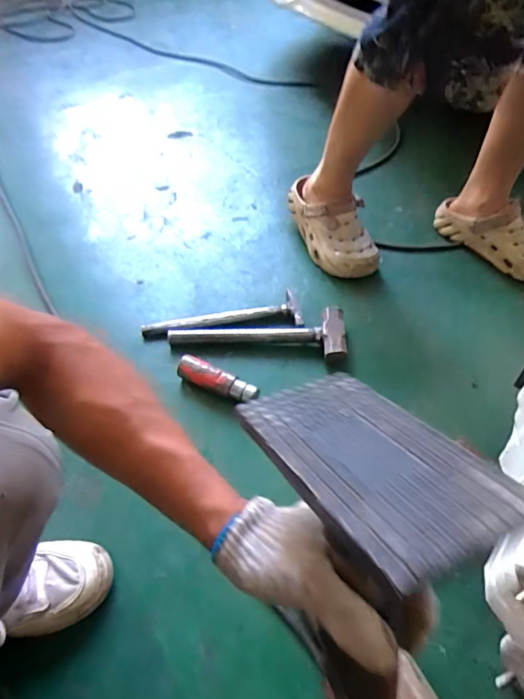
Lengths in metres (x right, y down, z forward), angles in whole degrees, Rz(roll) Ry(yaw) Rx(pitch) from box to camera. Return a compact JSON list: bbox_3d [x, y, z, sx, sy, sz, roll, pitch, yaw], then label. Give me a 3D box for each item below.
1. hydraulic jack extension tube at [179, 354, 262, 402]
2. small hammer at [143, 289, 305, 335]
[{"bbox_3d":[-0.074,0.052,0.761,0.138,0.028,0.035,22,55,16],"label":"hydraulic jack extension tube"},{"bbox_3d":[-0.075,-0.057,0.874,0.290,0.033,0.089,-6,52,-5],"label":"small hammer"}]

